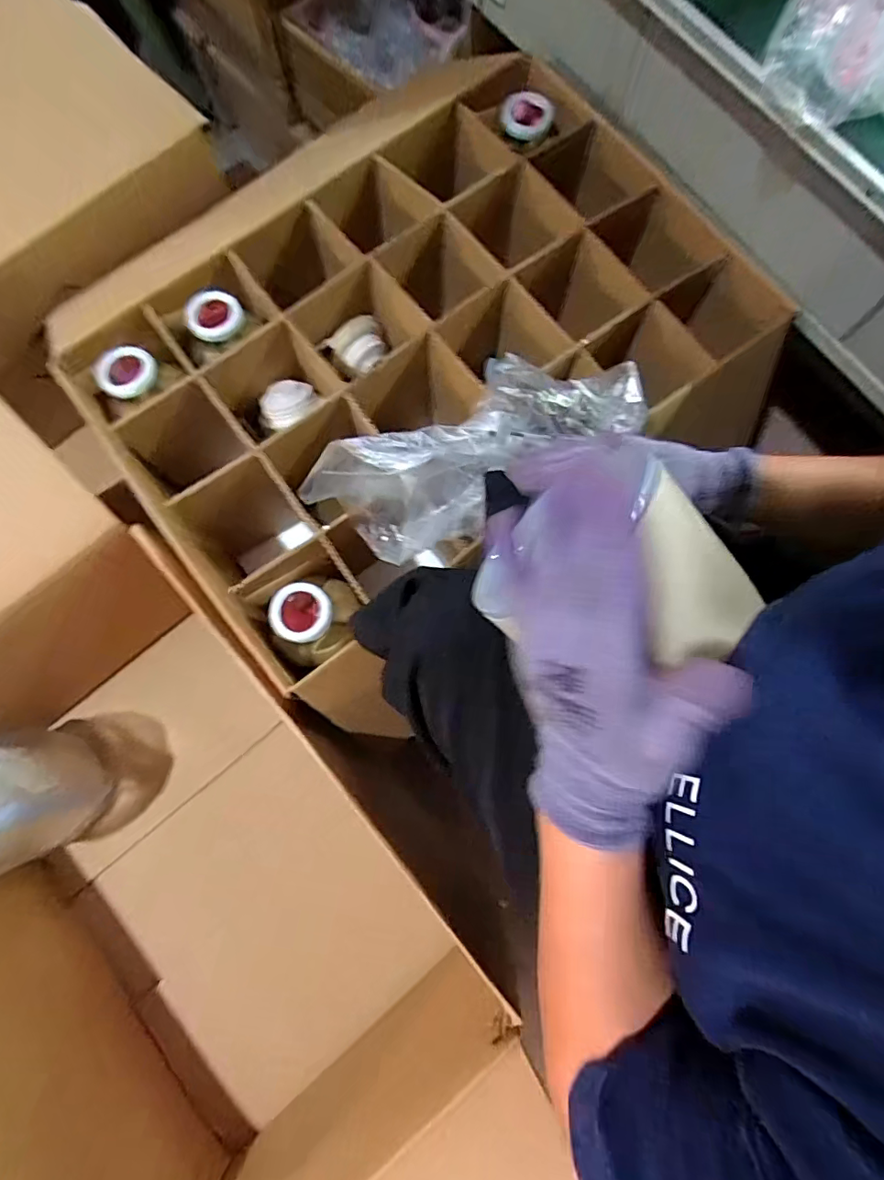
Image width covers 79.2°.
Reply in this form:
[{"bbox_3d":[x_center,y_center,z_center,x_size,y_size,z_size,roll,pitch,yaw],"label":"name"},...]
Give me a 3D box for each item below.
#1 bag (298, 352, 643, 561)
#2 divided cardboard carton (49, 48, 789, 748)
[{"bbox_3d":[0.038,-0.143,0.498,0.310,0.121,0.116,-28,78,-5],"label":"bag"},{"bbox_3d":[-0.011,-0.274,0.639,0.731,0.173,0.546,-40,80,-8],"label":"divided cardboard carton"}]

